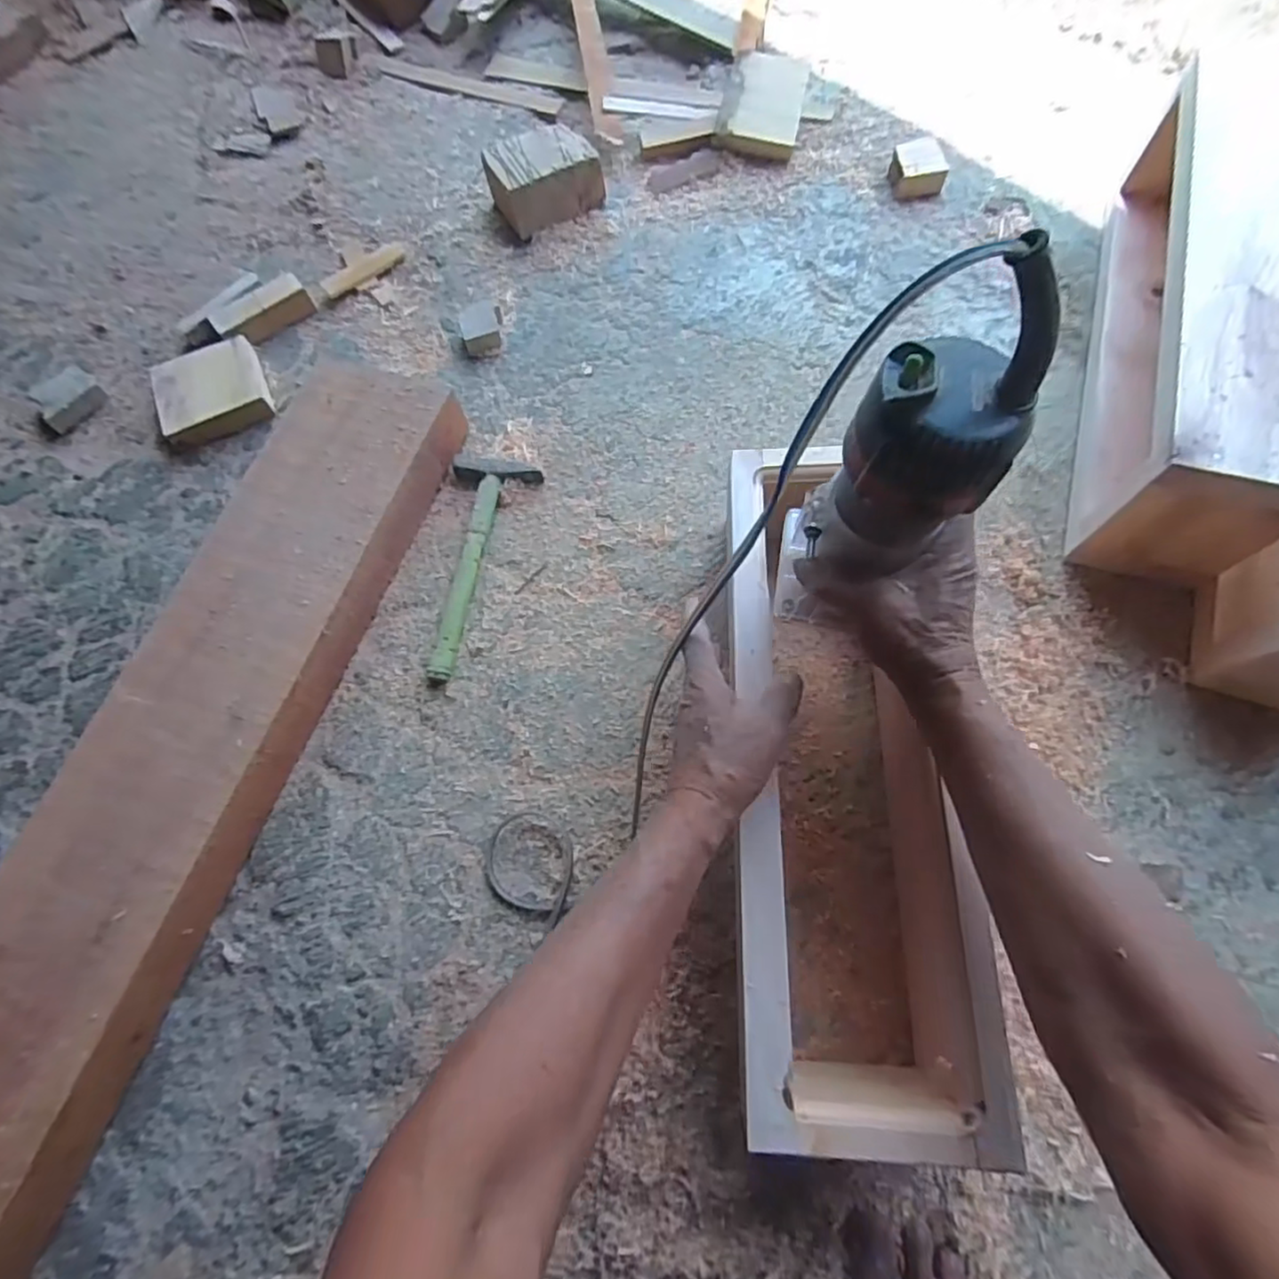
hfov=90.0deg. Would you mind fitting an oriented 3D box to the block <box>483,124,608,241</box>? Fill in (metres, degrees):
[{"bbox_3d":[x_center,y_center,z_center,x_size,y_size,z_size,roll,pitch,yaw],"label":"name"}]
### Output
[{"bbox_3d":[-0.117,-0.569,0.788,0.121,0.061,0.101,-28,70,-9],"label":"block"}]

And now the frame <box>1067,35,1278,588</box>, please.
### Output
[{"bbox_3d":[0.505,-0.296,0.580,0.118,0.180,0.470,17,70,8],"label":"frame"}]

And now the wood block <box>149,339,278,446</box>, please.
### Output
[{"bbox_3d":[-0.481,-0.279,0.726,0.115,0.031,0.117,-22,69,-7],"label":"wood block"}]

